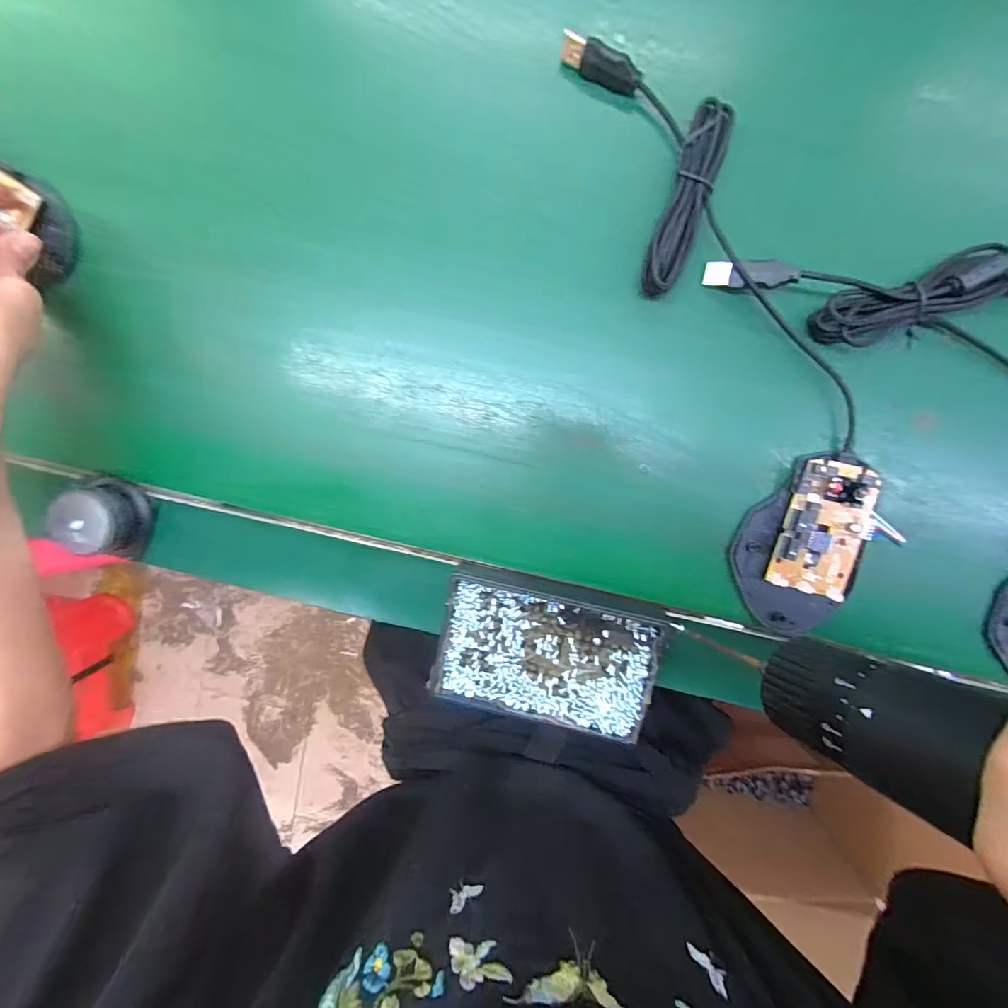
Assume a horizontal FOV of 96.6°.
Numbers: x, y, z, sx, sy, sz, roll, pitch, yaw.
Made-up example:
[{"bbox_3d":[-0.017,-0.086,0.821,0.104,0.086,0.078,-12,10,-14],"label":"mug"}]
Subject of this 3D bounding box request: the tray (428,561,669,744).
[{"bbox_3d":[0.028,0.096,0.296,0.136,0.020,0.093,13,98,2],"label":"tray"}]

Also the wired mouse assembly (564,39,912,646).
[{"bbox_3d":[0.139,-0.096,0.256,0.087,0.018,0.358,-21,96,7],"label":"wired mouse assembly"}]

